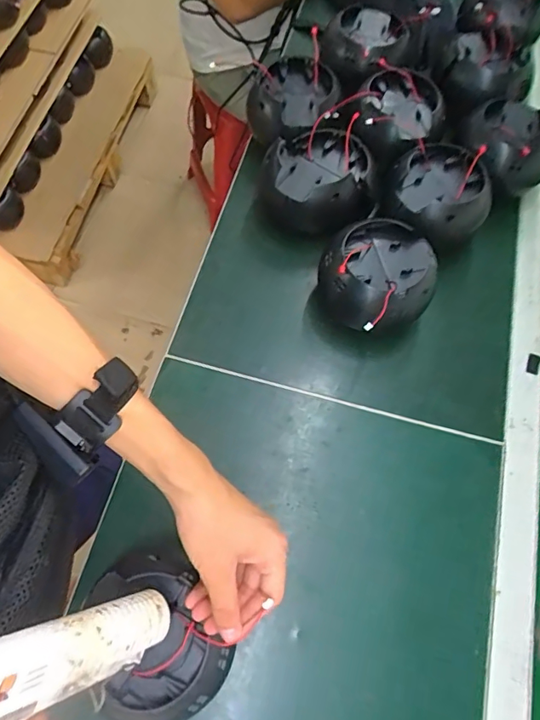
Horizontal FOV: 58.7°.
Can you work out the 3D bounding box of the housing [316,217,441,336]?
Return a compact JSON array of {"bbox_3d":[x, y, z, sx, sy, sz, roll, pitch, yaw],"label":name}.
[{"bbox_3d":[0.121,-0.092,0.562,0.127,0.097,0.117,1,67,-2],"label":"housing"}]

